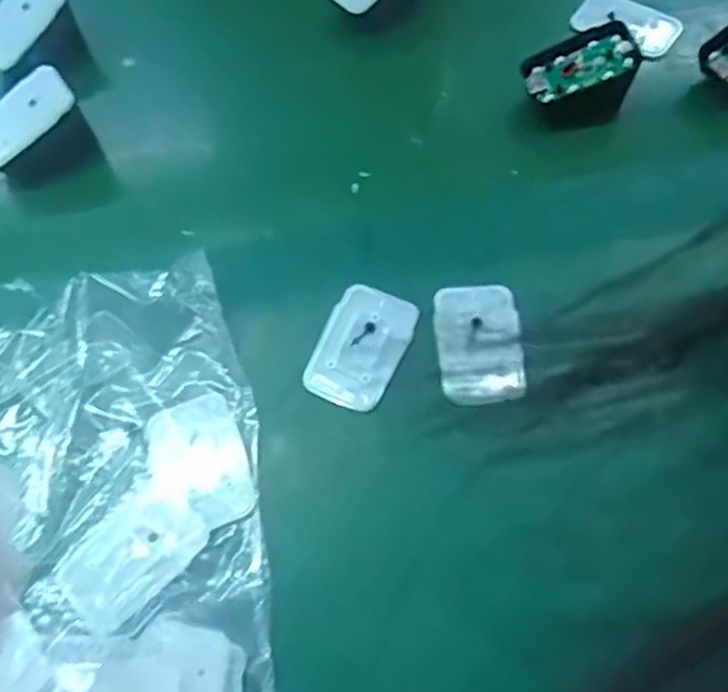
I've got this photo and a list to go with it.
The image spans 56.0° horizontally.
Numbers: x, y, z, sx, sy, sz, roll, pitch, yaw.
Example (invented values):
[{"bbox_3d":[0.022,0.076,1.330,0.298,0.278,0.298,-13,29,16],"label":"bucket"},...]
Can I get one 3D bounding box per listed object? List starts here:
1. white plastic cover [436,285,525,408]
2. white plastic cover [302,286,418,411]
[{"bbox_3d":[0.063,-0.003,0.372,0.044,0.009,0.069,-4,62,3],"label":"white plastic cover"},{"bbox_3d":[-0.001,0.000,0.377,0.046,0.006,0.069,22,66,16],"label":"white plastic cover"}]

